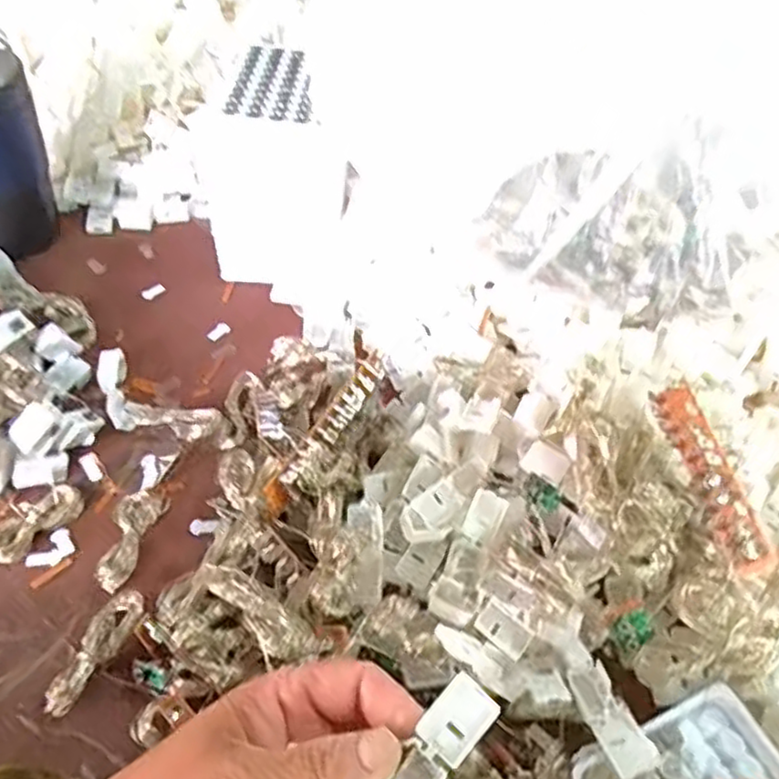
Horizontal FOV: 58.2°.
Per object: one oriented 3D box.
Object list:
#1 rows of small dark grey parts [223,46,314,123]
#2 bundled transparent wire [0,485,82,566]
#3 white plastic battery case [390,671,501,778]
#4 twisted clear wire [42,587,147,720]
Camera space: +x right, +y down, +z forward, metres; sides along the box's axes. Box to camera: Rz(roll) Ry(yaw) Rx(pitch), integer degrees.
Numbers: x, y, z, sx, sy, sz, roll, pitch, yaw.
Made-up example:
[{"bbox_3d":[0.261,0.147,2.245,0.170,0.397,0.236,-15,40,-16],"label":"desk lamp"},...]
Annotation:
[{"bbox_3d":[-0.081,-0.222,0.505,0.057,0.005,0.103,5,49,-4],"label":"rows of small dark grey parts"},{"bbox_3d":[-0.195,0.074,0.385,0.022,0.013,0.053,31,53,18],"label":"bundled transparent wire"},{"bbox_3d":[0.017,0.129,0.251,0.019,0.009,0.053,34,72,22],"label":"white plastic battery case"},{"bbox_3d":[-0.144,0.125,0.339,0.024,0.013,0.063,28,52,15],"label":"twisted clear wire"}]

